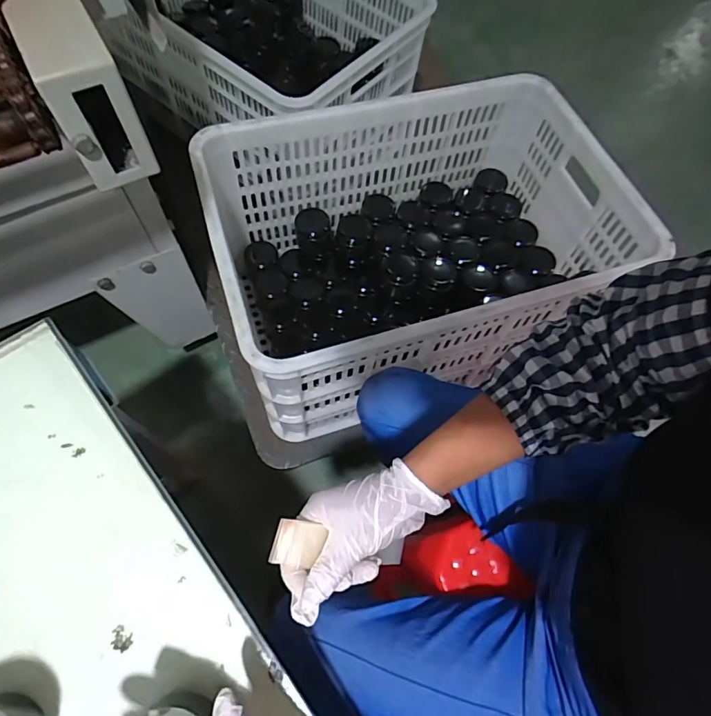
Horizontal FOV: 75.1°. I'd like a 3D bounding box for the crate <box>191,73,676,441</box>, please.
[{"bbox_3d":[0.100,-0.173,0.789,0.617,0.311,0.446,-15,68,-9],"label":"crate"}]

